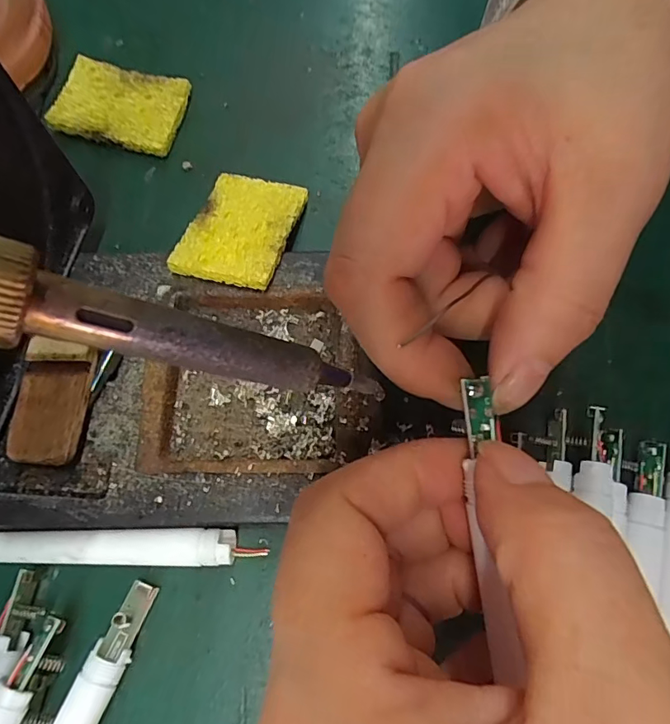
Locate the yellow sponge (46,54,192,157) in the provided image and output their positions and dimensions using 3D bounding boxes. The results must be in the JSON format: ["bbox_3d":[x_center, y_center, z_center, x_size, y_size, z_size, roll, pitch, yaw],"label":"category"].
[{"bbox_3d":[-0.097,-0.116,0.219,0.054,0.008,0.040,12,71,4],"label":"yellow sponge"}]

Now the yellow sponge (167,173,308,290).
[{"bbox_3d":[-0.036,-0.053,0.191,0.038,0.004,0.057,12,57,7],"label":"yellow sponge"}]

